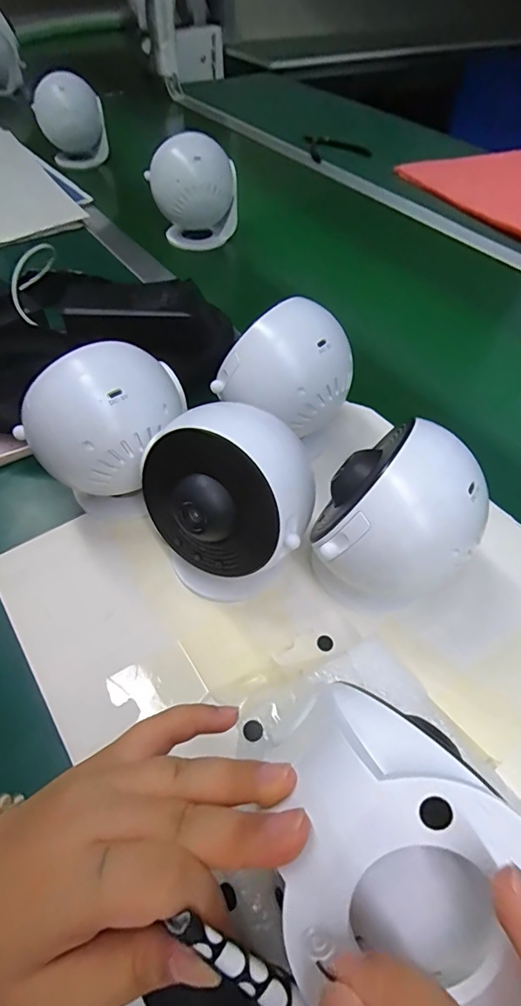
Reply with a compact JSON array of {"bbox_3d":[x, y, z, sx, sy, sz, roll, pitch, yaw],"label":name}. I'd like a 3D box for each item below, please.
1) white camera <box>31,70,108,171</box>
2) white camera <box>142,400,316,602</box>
[{"bbox_3d":[-0.318,-0.645,0.836,0.114,0.129,0.095,-14,52,-13],"label":"white camera"},{"bbox_3d":[-0.017,-0.001,0.316,0.106,0.125,0.084,22,53,16],"label":"white camera"}]

